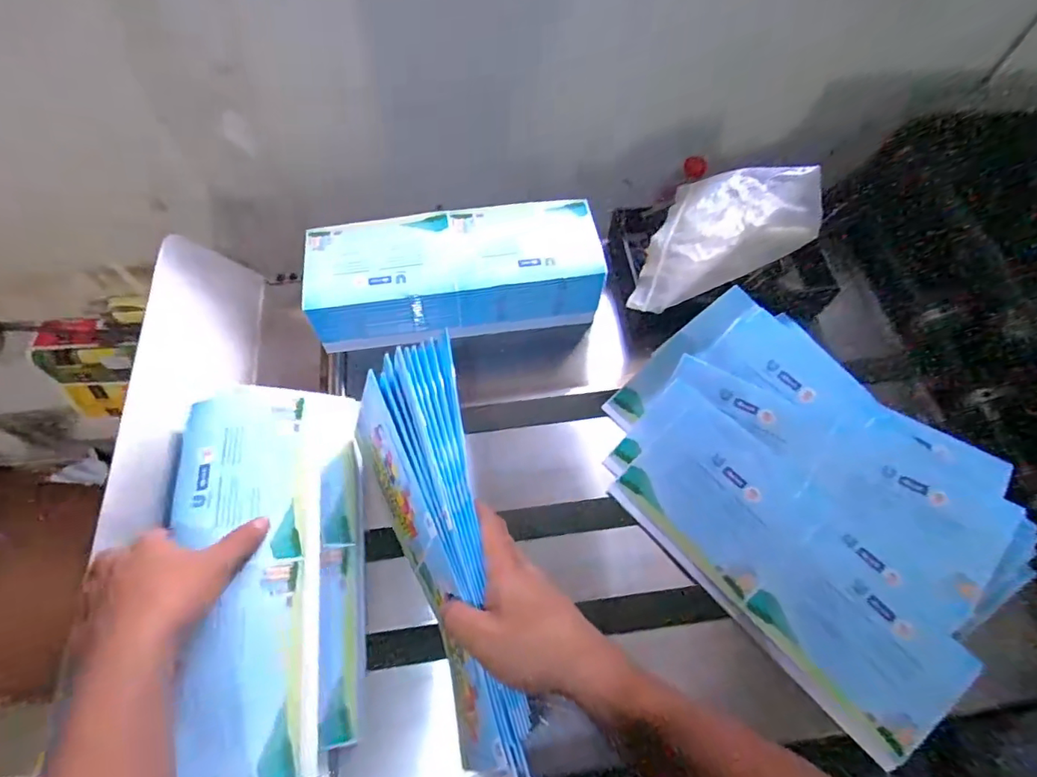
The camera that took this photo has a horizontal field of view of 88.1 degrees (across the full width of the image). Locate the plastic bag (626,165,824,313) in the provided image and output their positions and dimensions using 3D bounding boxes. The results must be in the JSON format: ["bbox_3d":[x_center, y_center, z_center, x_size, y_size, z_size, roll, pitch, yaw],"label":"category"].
[{"bbox_3d":[0.223,-0.151,0.557,0.154,0.057,0.201,23,64,10],"label":"plastic bag"}]

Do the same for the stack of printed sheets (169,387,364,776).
[{"bbox_3d":[-0.211,0.147,0.453,0.148,0.040,0.311,4,58,-29],"label":"stack of printed sheets"}]

